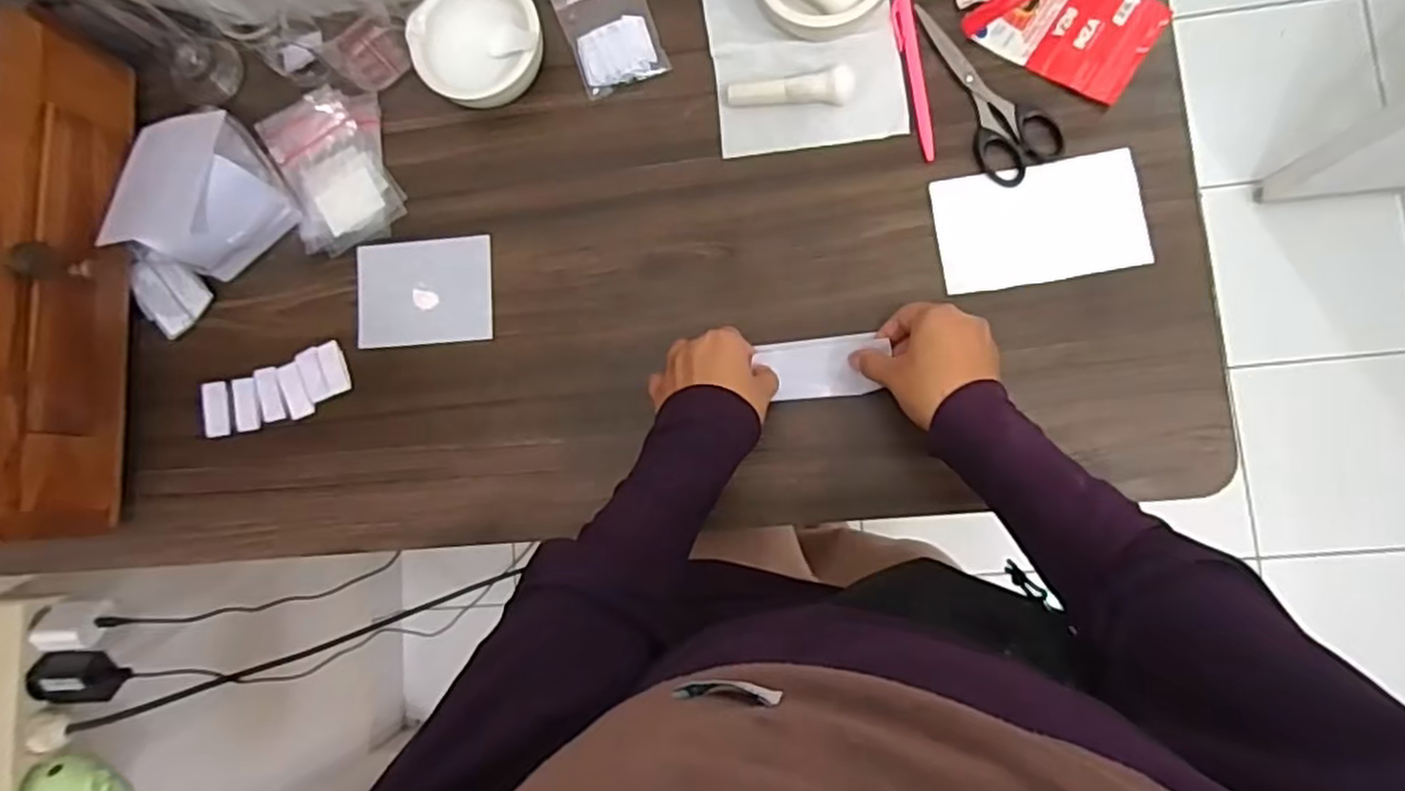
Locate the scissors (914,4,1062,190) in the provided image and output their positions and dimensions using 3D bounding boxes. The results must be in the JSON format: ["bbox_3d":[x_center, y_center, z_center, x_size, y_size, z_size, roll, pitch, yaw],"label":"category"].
[{"bbox_3d":[0.208,-0.227,0.536,0.058,0.005,0.150,-24,82,4],"label":"scissors"}]

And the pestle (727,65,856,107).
[{"bbox_3d":[0.065,-0.225,0.545,0.093,0.022,0.023,-1,84,7],"label":"pestle"}]

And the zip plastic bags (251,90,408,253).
[{"bbox_3d":[-0.298,-0.182,0.593,0.089,0.022,0.123,-20,82,4],"label":"zip plastic bags"}]

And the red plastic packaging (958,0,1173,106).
[{"bbox_3d":[0.253,-0.285,0.520,0.149,0.044,0.090,31,88,9],"label":"red plastic packaging"}]

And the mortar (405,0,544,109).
[{"bbox_3d":[-0.173,-0.275,0.573,0.097,0.043,0.083,-21,82,4],"label":"mortar"}]

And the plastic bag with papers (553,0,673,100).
[{"bbox_3d":[-0.072,-0.289,0.578,0.068,0.015,0.096,-21,82,4],"label":"plastic bag with papers"}]

